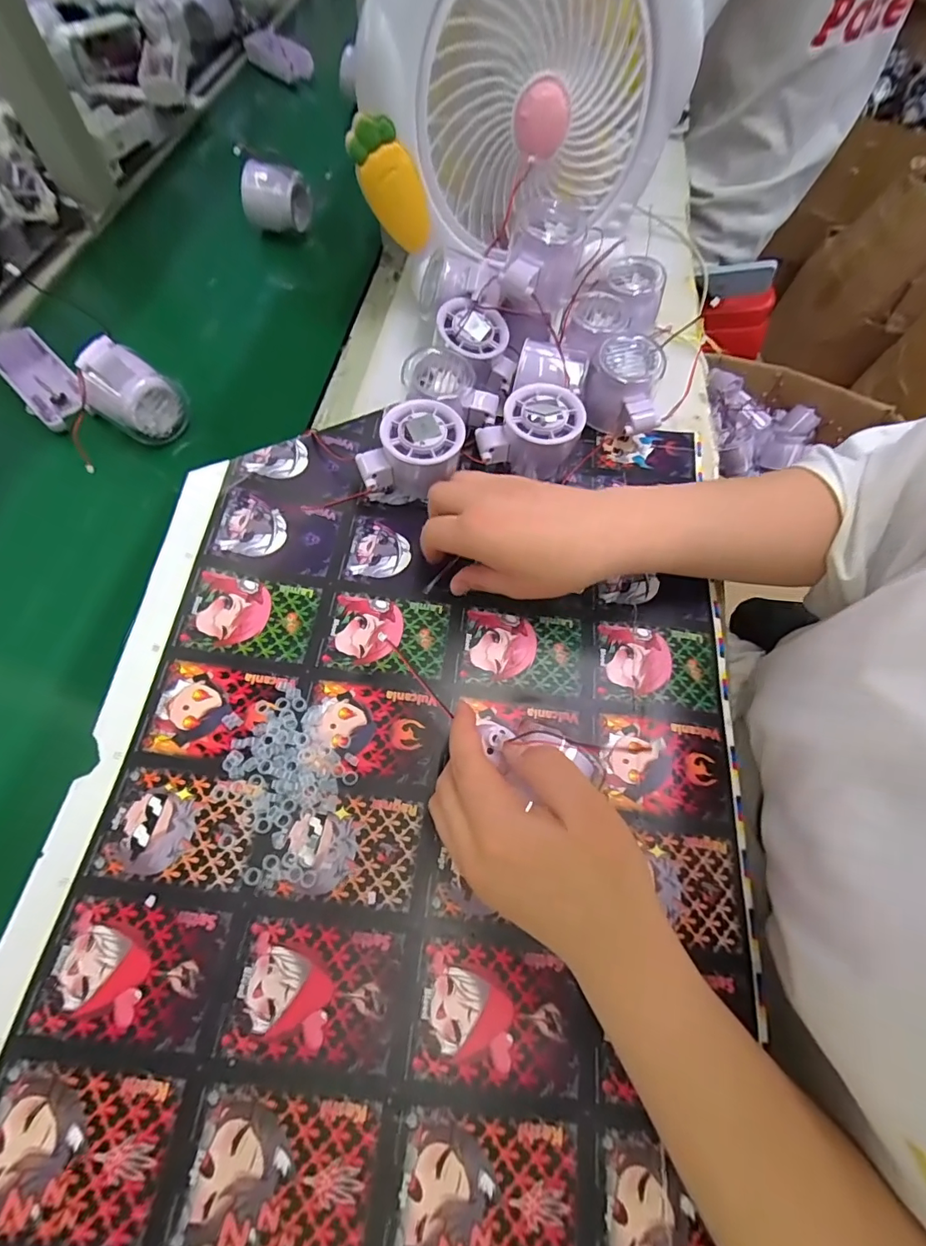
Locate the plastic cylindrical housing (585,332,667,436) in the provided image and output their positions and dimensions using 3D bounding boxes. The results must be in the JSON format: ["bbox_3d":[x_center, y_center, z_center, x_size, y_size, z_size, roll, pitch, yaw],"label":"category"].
[{"bbox_3d":[0.133,-0.193,0.408,0.063,0.058,0.079,15,65,5],"label":"plastic cylindrical housing"}]

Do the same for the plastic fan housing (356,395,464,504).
[{"bbox_3d":[-0.038,-0.124,0.369,0.072,0.056,0.057,6,64,0],"label":"plastic fan housing"}]

